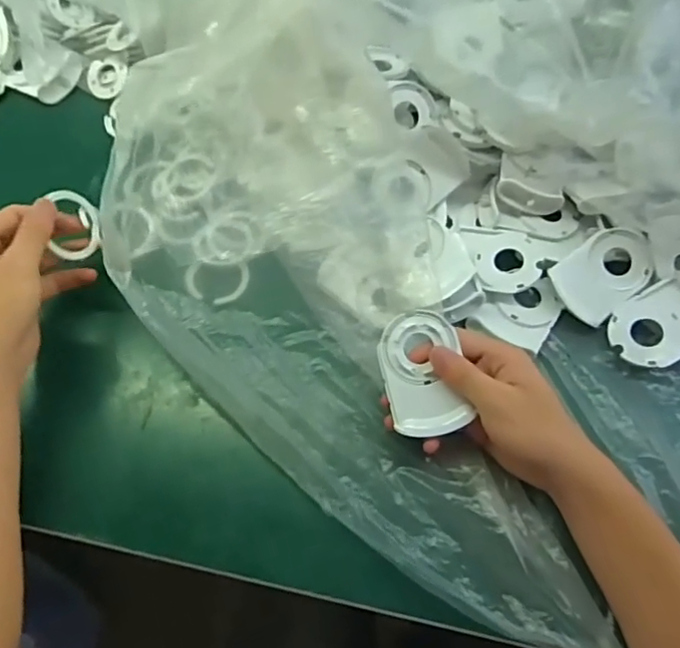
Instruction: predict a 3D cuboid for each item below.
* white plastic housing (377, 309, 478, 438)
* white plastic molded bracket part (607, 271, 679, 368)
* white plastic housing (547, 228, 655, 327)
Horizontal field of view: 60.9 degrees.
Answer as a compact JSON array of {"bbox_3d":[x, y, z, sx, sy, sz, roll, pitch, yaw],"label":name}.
[{"bbox_3d":[0.057,0.033,0.397,0.053,0.005,0.084,-11,82,1],"label":"white plastic housing"},{"bbox_3d":[0.246,-0.001,0.438,0.071,0.030,0.055,-24,67,-11],"label":"white plastic molded bracket part"},{"bbox_3d":[0.213,-0.041,0.464,0.077,0.022,0.054,-32,69,-15],"label":"white plastic housing"}]

